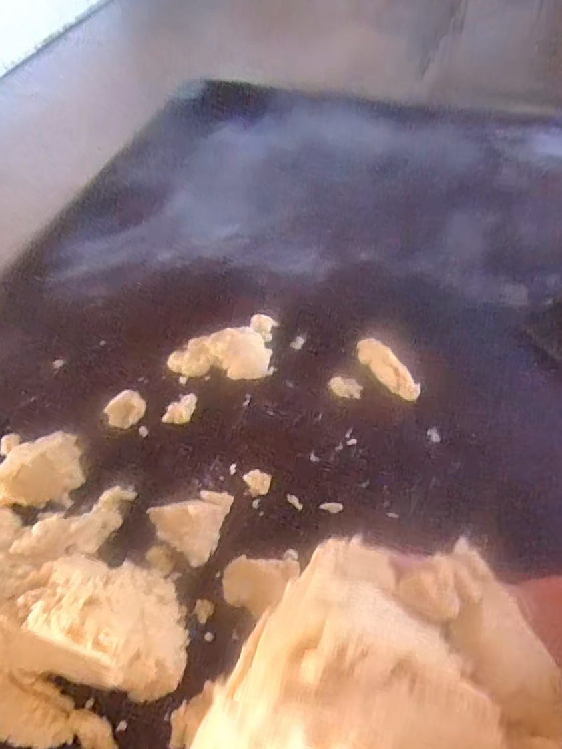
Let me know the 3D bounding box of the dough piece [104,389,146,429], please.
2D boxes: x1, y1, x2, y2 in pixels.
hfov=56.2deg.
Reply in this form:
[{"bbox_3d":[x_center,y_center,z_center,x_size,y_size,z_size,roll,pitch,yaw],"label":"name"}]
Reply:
[{"bbox_3d":[-0.165,0.038,0.560,0.039,0.027,0.027,-33,60,-22],"label":"dough piece"}]

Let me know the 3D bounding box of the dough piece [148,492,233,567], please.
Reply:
[{"bbox_3d":[-0.079,0.128,0.480,0.061,0.027,0.065,29,58,20],"label":"dough piece"}]

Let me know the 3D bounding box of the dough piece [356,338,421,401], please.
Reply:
[{"bbox_3d":[0.113,-0.006,0.559,0.032,0.015,0.081,-25,57,-18],"label":"dough piece"}]

